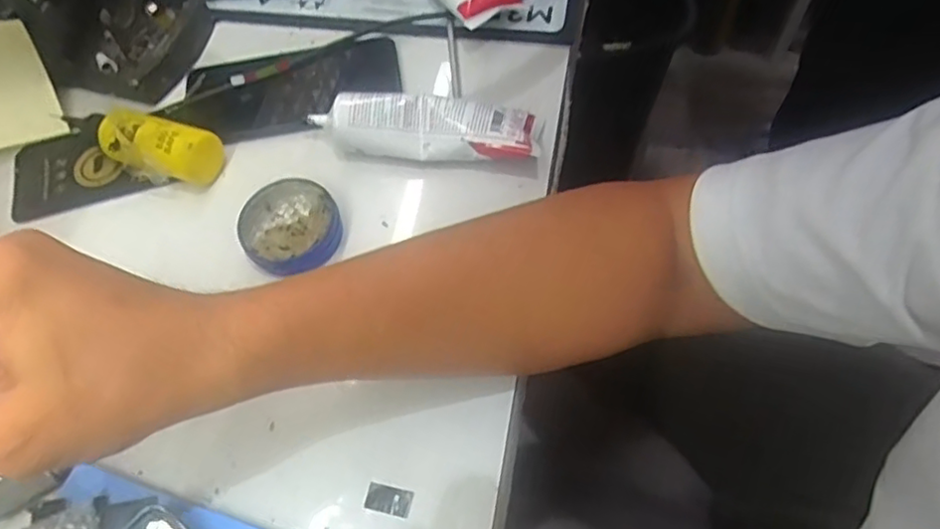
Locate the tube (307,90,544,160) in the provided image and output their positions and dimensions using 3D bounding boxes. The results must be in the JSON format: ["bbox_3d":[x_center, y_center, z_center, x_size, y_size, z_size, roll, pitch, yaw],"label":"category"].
[{"bbox_3d":[-0.031,-0.092,0.435,0.156,0.039,0.048,3,62,4],"label":"tube"}]

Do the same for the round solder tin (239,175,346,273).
[{"bbox_3d":[-0.117,-0.025,0.415,0.061,0.020,0.066,0,61,0],"label":"round solder tin"}]

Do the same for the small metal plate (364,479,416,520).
[{"bbox_3d":[-0.043,0.124,0.338,0.025,0.004,0.014,13,62,8],"label":"small metal plate"}]

